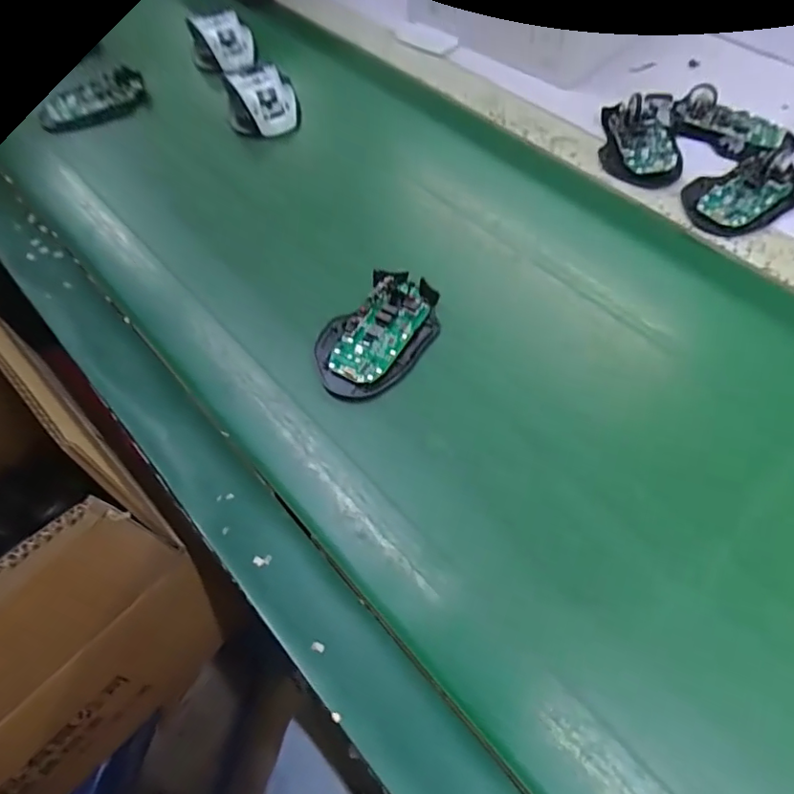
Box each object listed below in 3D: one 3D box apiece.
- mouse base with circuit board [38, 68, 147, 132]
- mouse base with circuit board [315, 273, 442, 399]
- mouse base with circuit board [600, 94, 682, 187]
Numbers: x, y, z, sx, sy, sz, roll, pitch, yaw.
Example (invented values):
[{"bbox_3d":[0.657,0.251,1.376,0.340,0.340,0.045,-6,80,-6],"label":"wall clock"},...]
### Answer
[{"bbox_3d":[-0.335,-0.325,0.631,0.116,0.019,0.055,-27,60,-12],"label":"mouse base with circuit board"},{"bbox_3d":[-0.015,-0.049,0.437,0.072,0.019,0.113,30,65,20],"label":"mouse base with circuit board"},{"bbox_3d":[0.235,-0.253,0.548,0.071,0.024,0.123,8,59,9],"label":"mouse base with circuit board"}]

